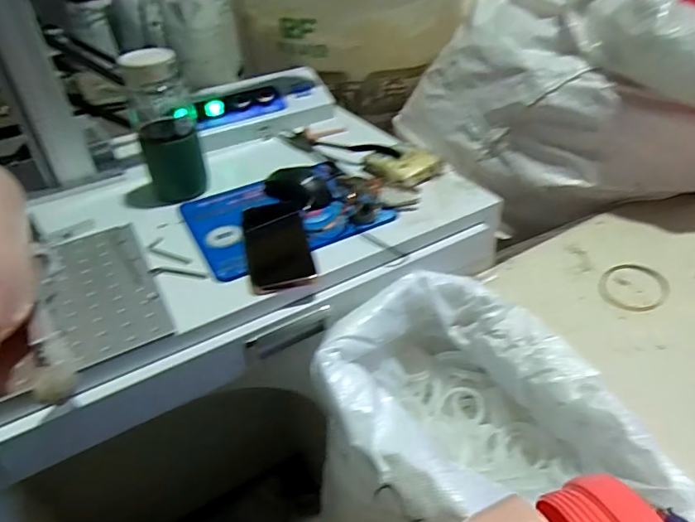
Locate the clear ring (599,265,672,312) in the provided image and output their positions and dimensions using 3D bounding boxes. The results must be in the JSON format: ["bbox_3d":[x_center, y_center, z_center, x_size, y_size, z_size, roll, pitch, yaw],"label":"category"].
[{"bbox_3d":[0.402,0.037,0.687,0.085,0.009,0.099,22,45,28],"label":"clear ring"}]

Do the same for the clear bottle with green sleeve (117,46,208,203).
[{"bbox_3d":[-0.259,-0.194,0.700,0.084,0.197,0.079,-18,41,-17],"label":"clear bottle with green sleeve"}]

